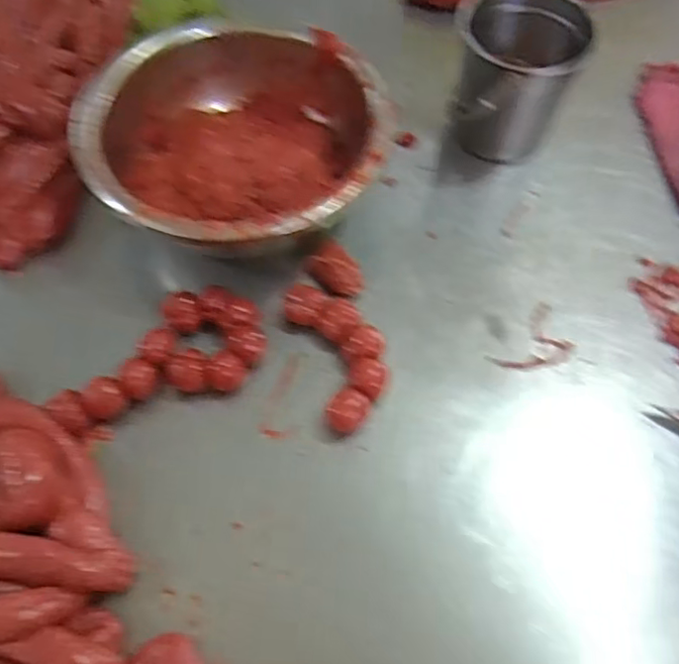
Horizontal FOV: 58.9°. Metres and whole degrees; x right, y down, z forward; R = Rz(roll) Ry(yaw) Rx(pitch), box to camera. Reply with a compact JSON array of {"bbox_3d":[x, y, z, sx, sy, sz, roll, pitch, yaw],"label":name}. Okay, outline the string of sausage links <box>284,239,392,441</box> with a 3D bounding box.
[{"bbox_3d":[-0.004,-0.004,0.556,0.075,0.030,0.192,-11,63,-6],"label":"string of sausage links"}]

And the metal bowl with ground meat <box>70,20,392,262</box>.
[{"bbox_3d":[-0.095,-0.186,0.608,0.289,0.095,0.279,0,63,0],"label":"metal bowl with ground meat"}]

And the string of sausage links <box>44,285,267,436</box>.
[{"bbox_3d":[-0.144,0.032,0.519,0.091,0.025,0.180,38,69,17],"label":"string of sausage links"}]

